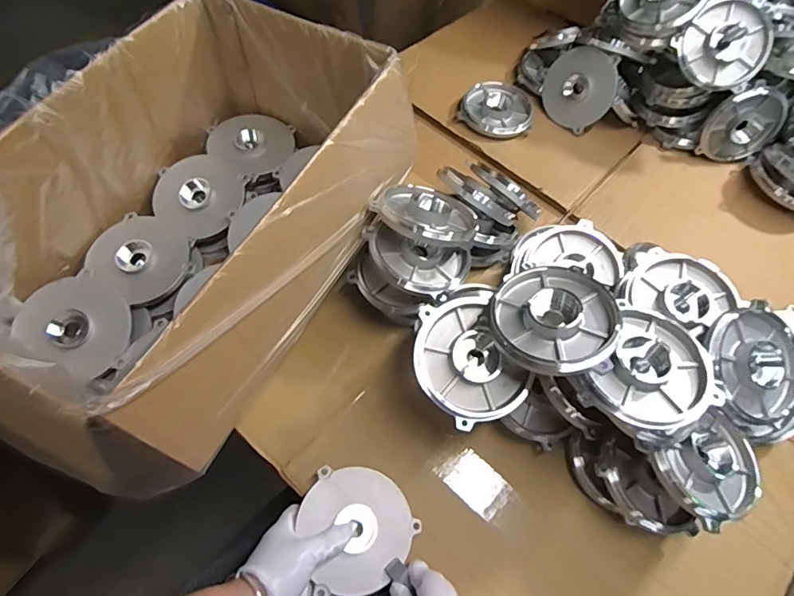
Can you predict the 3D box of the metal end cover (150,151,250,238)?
[{"bbox_3d":[-0.245,-0.131,0.602,0.116,0.020,0.108,32,64,13],"label":"metal end cover"}]

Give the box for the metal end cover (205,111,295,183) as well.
[{"bbox_3d":[-0.194,-0.213,0.654,0.120,0.021,0.106,42,66,17],"label":"metal end cover"}]

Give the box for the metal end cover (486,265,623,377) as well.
[{"bbox_3d":[0.144,0.013,0.443,0.110,0.044,0.110,16,58,21],"label":"metal end cover"}]

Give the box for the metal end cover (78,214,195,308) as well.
[{"bbox_3d":[-0.296,-0.048,0.555,0.108,0.020,0.099,24,63,9],"label":"metal end cover"}]

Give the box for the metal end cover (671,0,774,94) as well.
[{"bbox_3d":[0.442,-0.345,0.649,0.113,0.023,0.119,33,103,-4],"label":"metal end cover"}]

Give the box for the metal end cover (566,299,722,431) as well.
[{"bbox_3d":[0.222,0.058,0.423,0.108,0.033,0.110,23,62,8],"label":"metal end cover"}]

